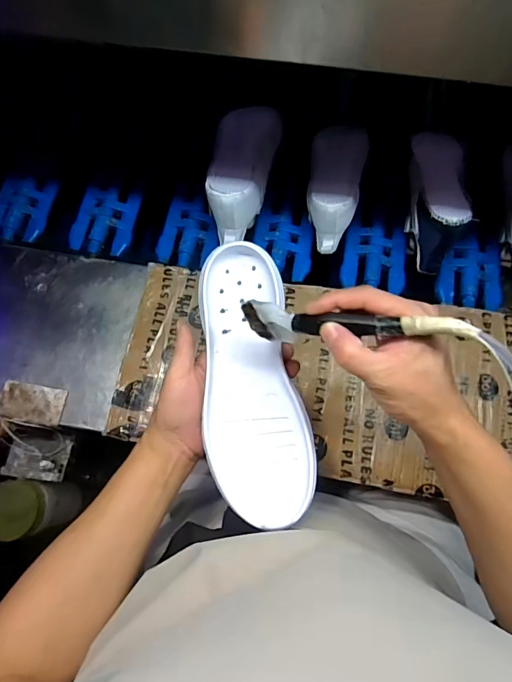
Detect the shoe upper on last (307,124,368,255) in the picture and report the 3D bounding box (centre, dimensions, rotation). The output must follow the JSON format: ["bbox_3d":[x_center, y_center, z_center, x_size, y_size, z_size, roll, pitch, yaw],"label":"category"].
[{"bbox_3d":[0.115,-0.233,0.624,0.082,0.076,0.207,9,69,6],"label":"shoe upper on last"}]

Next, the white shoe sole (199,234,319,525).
[{"bbox_3d":[-0.006,0.033,0.418,0.092,0.031,0.264,-10,74,3],"label":"white shoe sole"}]

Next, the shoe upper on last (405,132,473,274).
[{"bbox_3d":[0.254,-0.196,0.625,0.078,0.108,0.203,10,69,6],"label":"shoe upper on last"}]

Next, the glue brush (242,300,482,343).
[{"bbox_3d":[0.069,-0.012,0.327,0.176,0.021,0.027,4,82,33],"label":"glue brush"}]

